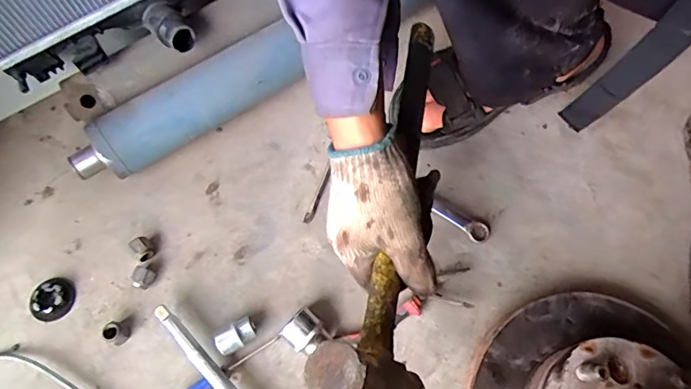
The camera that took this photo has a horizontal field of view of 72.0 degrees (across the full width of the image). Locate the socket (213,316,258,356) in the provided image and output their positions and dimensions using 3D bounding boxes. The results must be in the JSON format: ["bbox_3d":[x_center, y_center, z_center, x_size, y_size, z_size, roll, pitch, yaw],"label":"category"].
[{"bbox_3d":[-0.113,0.147,0.493,0.043,0.023,0.021,-35,70,-12],"label":"socket"}]

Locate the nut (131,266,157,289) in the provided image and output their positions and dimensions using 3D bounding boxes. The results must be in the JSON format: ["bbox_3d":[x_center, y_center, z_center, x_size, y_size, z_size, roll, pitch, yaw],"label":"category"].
[{"bbox_3d":[-0.225,0.092,0.527,0.024,0.019,0.022,-1,67,2],"label":"nut"}]

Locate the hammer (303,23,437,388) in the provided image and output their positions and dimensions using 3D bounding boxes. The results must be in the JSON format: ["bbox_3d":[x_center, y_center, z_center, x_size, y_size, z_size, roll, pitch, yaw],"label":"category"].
[{"bbox_3d":[0.046,-0.003,0.396,0.078,0.076,0.353,10,64,6],"label":"hammer"}]

